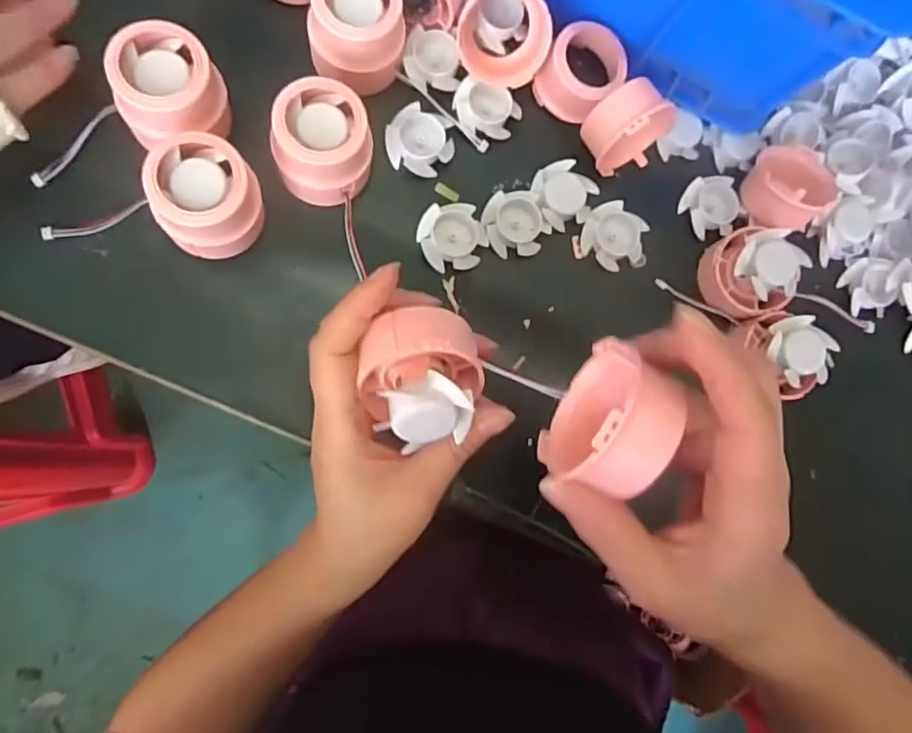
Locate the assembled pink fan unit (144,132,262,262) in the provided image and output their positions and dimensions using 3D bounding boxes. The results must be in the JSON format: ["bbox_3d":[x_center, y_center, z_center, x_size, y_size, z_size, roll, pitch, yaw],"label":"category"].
[{"bbox_3d":[-0.129,-0.085,0.306,0.059,0.047,0.051,-13,88,-11],"label":"assembled pink fan unit"}]

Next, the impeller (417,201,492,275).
[{"bbox_3d":[-0.002,-0.076,0.351,0.040,0.009,0.038,-4,86,-11],"label":"impeller"}]

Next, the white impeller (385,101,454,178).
[{"bbox_3d":[-0.021,-0.134,0.355,0.039,0.009,0.036,15,83,-9],"label":"white impeller"}]

